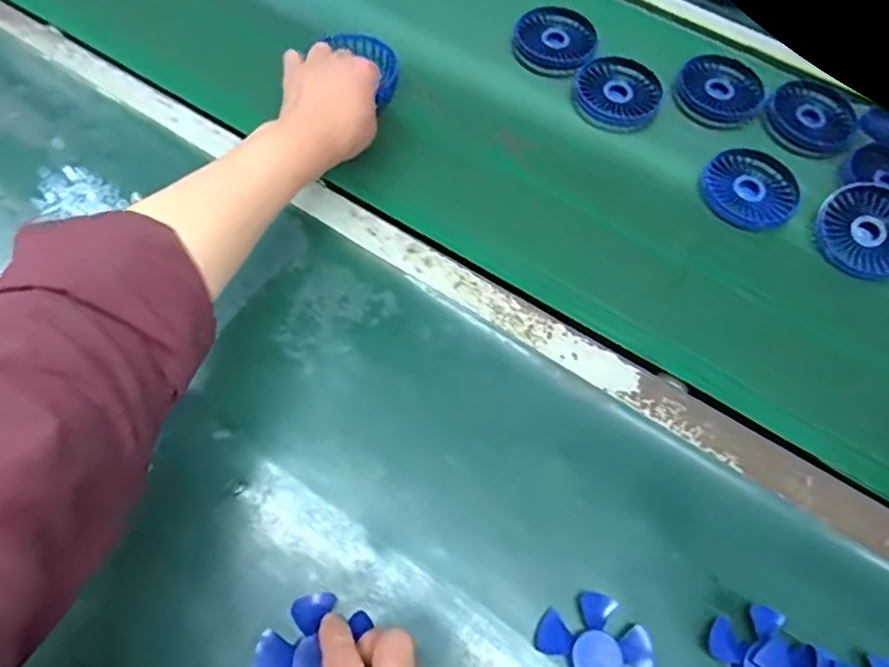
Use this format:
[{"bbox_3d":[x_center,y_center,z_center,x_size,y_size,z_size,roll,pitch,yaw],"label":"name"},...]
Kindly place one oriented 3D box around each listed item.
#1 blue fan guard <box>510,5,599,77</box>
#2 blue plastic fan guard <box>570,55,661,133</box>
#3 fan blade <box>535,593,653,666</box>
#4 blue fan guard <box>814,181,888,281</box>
[{"bbox_3d":[0.116,-0.309,0.630,0.083,0.017,0.082,17,65,5],"label":"blue fan guard"},{"bbox_3d":[0.177,-0.243,0.609,0.085,0.026,0.078,1,65,-3],"label":"blue plastic fan guard"},{"bbox_3d":[0.094,0.203,0.375,0.067,0.019,0.070,1,65,-3],"label":"fan blade"},{"bbox_3d":[0.382,-0.093,0.537,0.093,0.011,0.093,-1,74,5],"label":"blue fan guard"}]

